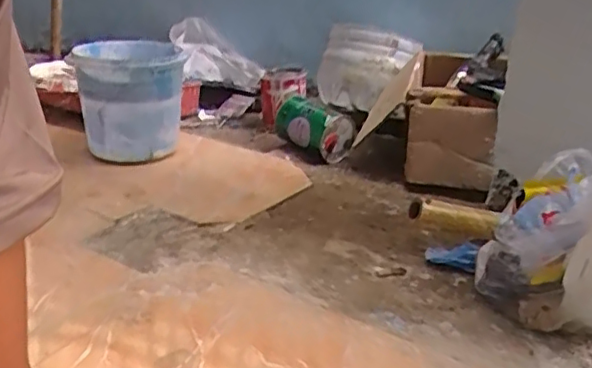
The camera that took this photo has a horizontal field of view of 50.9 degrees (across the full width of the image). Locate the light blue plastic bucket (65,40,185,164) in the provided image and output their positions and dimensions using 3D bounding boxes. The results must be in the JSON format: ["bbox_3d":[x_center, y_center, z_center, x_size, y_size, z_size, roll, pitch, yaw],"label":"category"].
[{"bbox_3d":[-0.315,-0.158,1.174,0.186,0.210,0.212,-7,24,-23],"label":"light blue plastic bucket"}]

